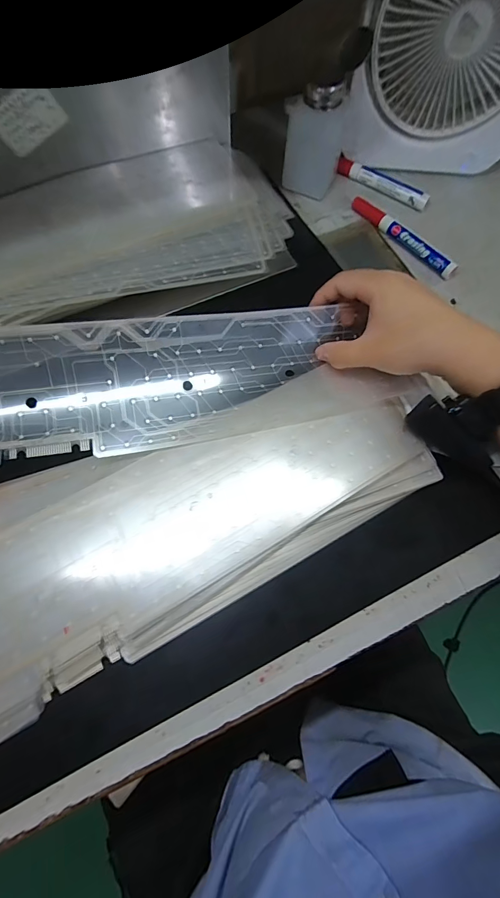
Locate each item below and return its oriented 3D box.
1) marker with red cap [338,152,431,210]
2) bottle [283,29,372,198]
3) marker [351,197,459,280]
[{"bbox_3d":[0.152,-0.306,0.426,0.112,0.016,0.013,32,72,11],"label":"marker with red cap"},{"bbox_3d":[0.074,-0.343,0.386,0.055,0.121,0.068,22,70,7],"label":"bottle"},{"bbox_3d":[0.164,-0.231,0.402,0.011,0.016,0.139,-39,74,-14],"label":"marker"}]

